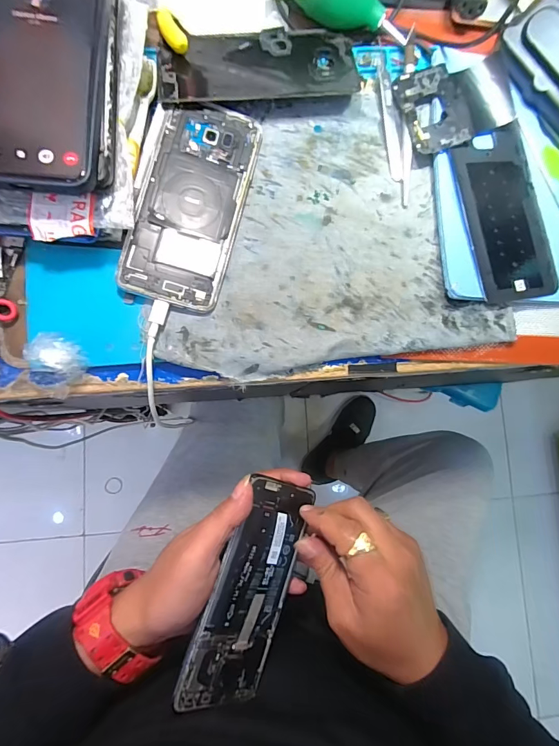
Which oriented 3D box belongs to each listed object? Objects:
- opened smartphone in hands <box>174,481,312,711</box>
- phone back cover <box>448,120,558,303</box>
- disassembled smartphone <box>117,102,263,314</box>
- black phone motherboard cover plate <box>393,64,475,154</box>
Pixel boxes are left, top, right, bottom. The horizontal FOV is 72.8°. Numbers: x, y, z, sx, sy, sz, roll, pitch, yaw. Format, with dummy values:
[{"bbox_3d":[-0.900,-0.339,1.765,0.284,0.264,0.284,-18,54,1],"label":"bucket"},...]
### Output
[{"bbox_3d":[-0.017,0.166,0.288,0.071,0.012,0.161,29,77,-37],"label":"opened smartphone in hands"},{"bbox_3d":[0.182,-0.130,0.308,0.072,0.009,0.140,-11,85,-7],"label":"phone back cover"},{"bbox_3d":[-0.065,-0.127,0.286,0.072,0.013,0.155,14,82,-5],"label":"disassembled smartphone"},{"bbox_3d":[0.127,-0.212,0.305,0.058,0.008,0.067,-16,85,-8],"label":"black phone motherboard cover plate"}]

